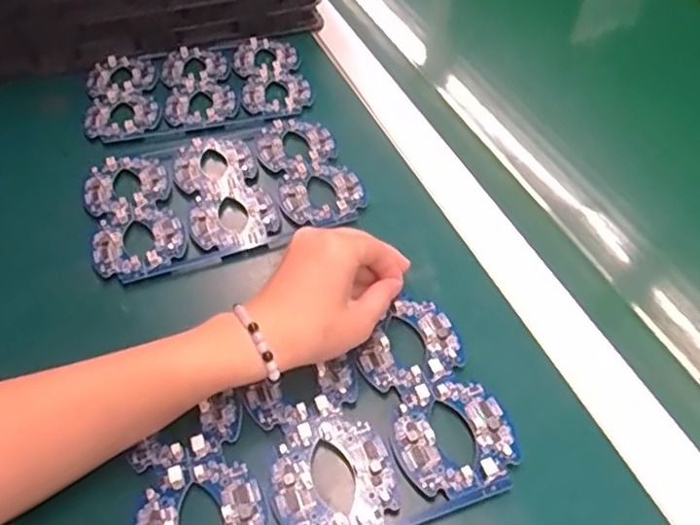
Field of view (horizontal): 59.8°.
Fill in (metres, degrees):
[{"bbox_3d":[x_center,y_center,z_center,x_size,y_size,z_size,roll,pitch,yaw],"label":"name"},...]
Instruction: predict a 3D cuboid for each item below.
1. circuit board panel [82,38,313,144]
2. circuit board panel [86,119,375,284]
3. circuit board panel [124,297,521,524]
[{"bbox_3d":[-0.141,-0.166,0.566,0.194,0.006,0.137,-10,49,-7],"label":"circuit board panel"},{"bbox_3d":[-0.098,-0.056,0.470,0.196,0.009,0.135,-16,48,-13],"label":"circuit board panel"},{"bbox_3d":[-0.017,0.096,0.332,0.199,0.009,0.119,-17,49,-14],"label":"circuit board panel"}]

